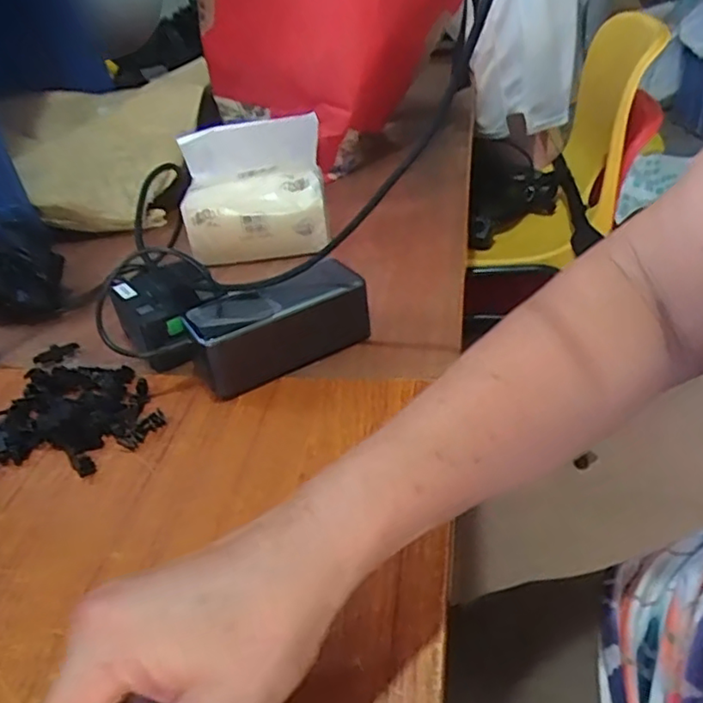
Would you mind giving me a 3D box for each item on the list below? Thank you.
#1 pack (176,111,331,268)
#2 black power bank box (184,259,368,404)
[{"bbox_3d":[-0.094,-0.156,0.590,0.131,0.118,0.055,-6,36,1],"label":"pack"},{"bbox_3d":[-0.052,-0.019,0.456,0.130,0.056,0.058,-20,38,-17],"label":"black power bank box"}]

